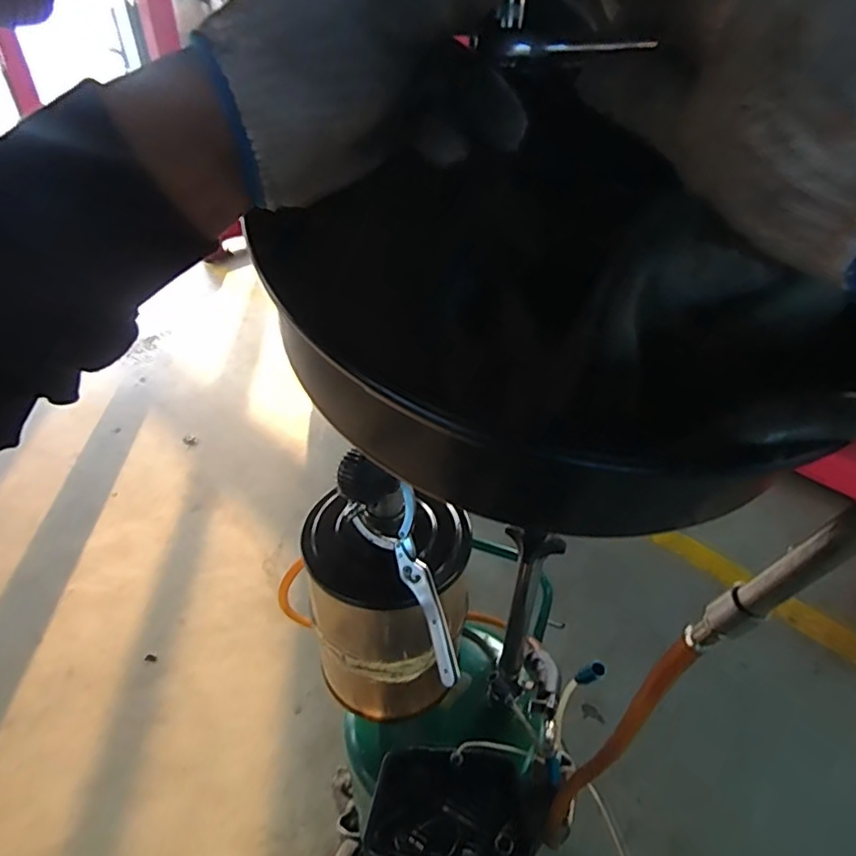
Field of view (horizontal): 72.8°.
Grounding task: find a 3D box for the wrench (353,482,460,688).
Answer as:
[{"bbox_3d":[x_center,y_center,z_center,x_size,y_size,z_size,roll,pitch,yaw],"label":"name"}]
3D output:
[{"bbox_3d":[-0.016,0.189,0.683,0.060,0.052,0.225,-19,83,-23],"label":"wrench"}]

